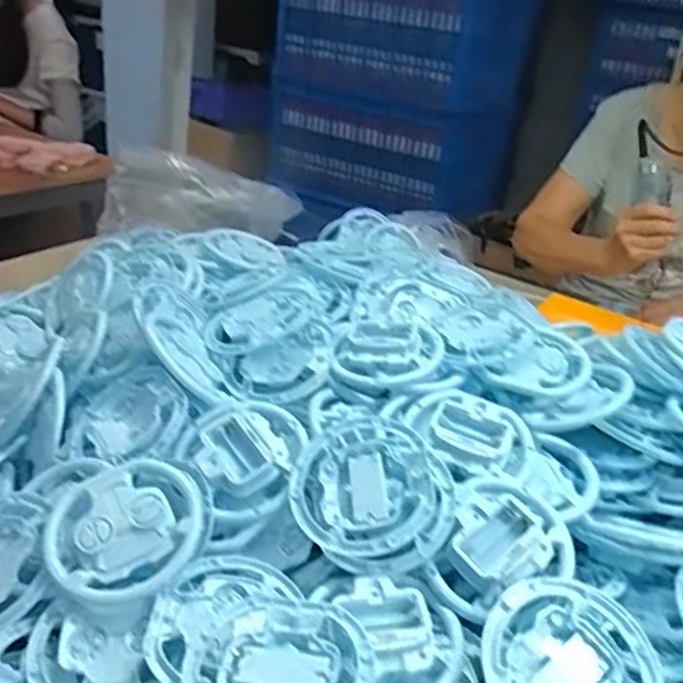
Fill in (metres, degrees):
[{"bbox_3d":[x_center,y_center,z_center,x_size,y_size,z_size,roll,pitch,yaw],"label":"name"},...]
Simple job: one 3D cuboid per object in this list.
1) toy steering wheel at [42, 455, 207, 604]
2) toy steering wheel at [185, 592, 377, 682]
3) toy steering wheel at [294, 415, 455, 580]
[{"bbox_3d":[-0.147,0.132,0.475,0.106,0.025,0.106,0,50,0],"label":"toy steering wheel"},{"bbox_3d":[-0.034,0.189,0.386,0.098,0.030,0.100,6,28,-3],"label":"toy steering wheel"},{"bbox_3d":[0.023,0.107,0.487,0.114,0.021,0.106,-6,51,7],"label":"toy steering wheel"}]

